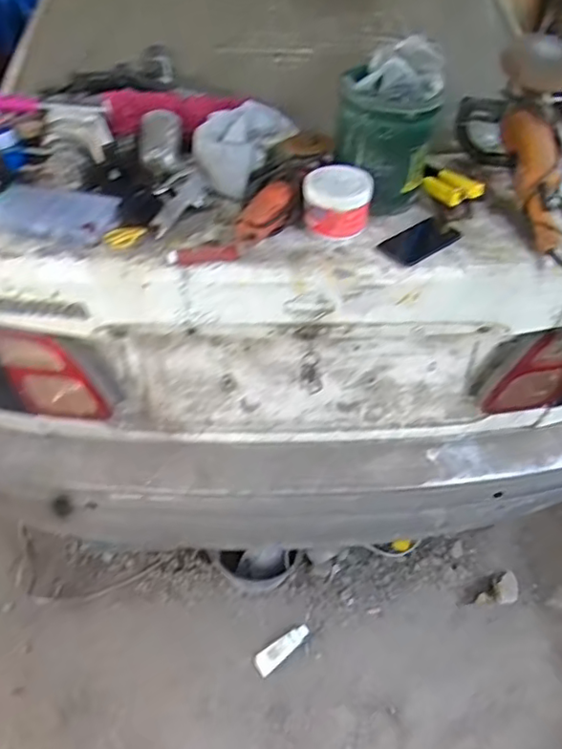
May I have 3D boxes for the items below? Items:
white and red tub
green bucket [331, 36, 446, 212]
[{"bbox_3d":[0.097,-0.288,1.011,0.114,0.100,0.098,3,40,7],"label":"white and red tub"},{"bbox_3d":[0.186,-0.424,1.035,0.156,0.250,0.159,-2,44,2],"label":"green bucket"}]

